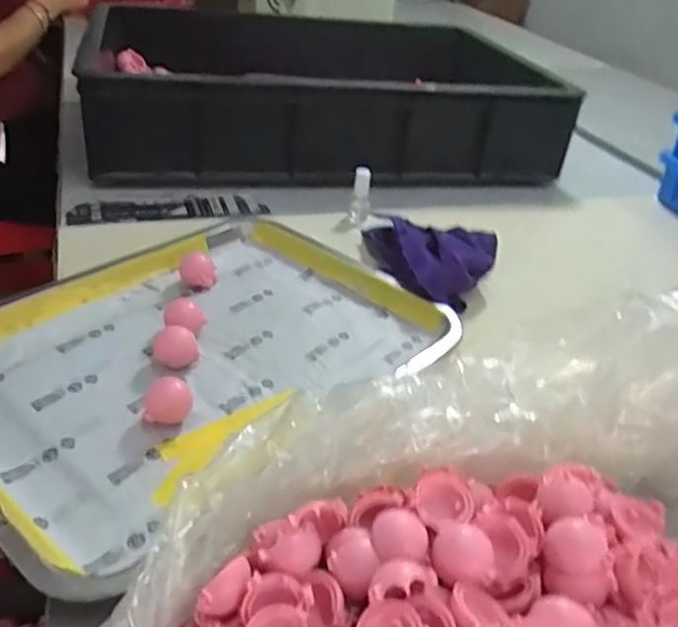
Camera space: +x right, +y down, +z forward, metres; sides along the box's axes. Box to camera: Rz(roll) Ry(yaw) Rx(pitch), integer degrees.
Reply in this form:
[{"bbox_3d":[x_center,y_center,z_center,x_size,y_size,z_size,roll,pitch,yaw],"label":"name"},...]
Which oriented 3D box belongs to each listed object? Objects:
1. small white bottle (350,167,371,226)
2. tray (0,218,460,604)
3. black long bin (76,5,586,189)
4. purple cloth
[{"bbox_3d":[0.025,-0.128,0.698,0.019,0.060,0.015,10,34,4],"label":"small white bottle"},{"bbox_3d":[-0.099,0.020,0.475,0.261,0.028,0.367,29,40,29],"label":"tray"},{"bbox_3d":[-0.051,-0.315,0.890,0.558,0.124,0.460,-7,36,-19],"label":"black long bin"},{"bbox_3d":[0.080,-0.057,0.594,0.122,0.050,0.116,14,35,11],"label":"purple cloth"}]

